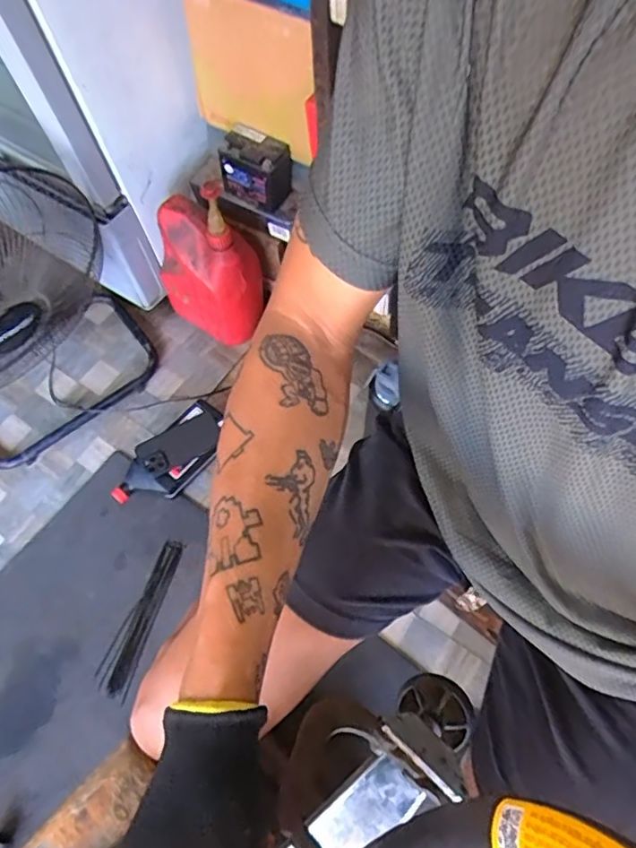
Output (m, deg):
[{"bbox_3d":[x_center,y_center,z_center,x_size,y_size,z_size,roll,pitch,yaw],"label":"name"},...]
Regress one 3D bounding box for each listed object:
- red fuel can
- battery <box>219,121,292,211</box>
[{"bbox_3d":[-0.227,-0.316,1.115,0.213,0.379,0.136,37,73,17],"label":"red fuel can"},{"bbox_3d":[-0.114,-0.460,1.009,0.122,0.106,0.069,23,69,13],"label":"battery"}]

